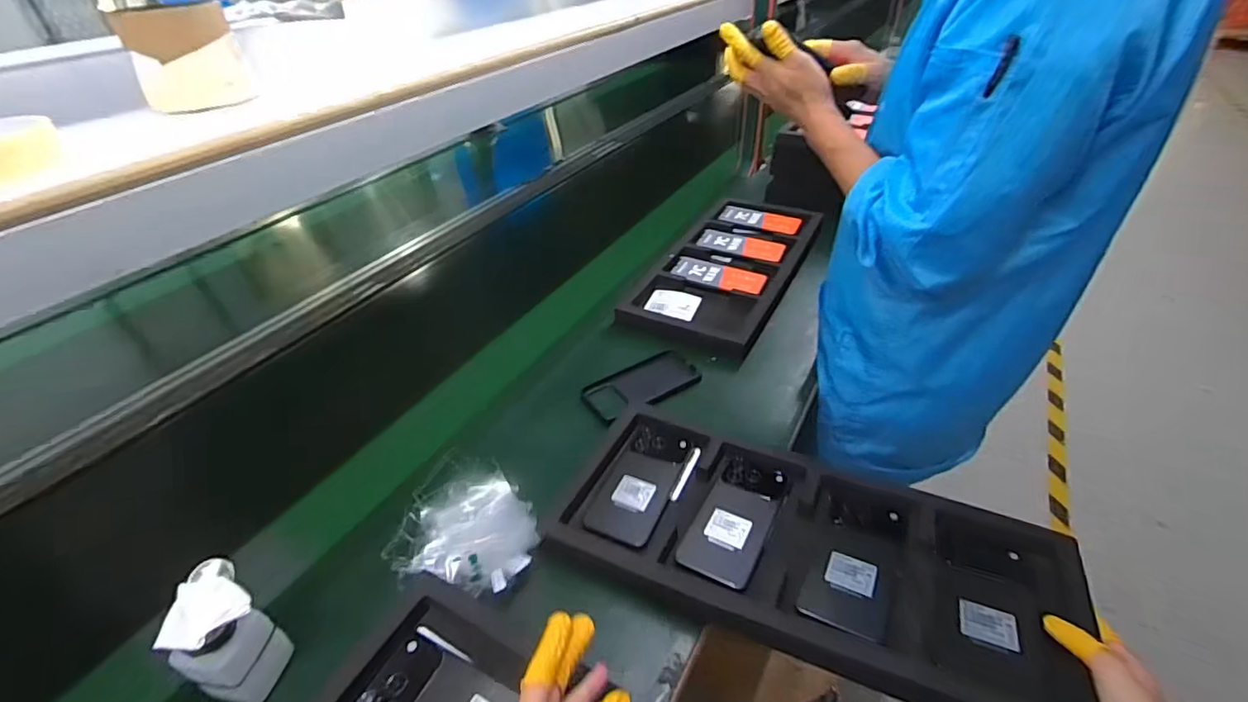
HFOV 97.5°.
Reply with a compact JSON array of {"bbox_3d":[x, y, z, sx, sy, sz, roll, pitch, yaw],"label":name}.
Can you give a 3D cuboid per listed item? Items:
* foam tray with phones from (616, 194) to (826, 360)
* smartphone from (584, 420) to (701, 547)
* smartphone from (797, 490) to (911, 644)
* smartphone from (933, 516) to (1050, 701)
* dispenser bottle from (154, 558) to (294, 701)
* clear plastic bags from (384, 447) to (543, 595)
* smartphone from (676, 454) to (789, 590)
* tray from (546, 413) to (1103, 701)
[{"bbox_3d":[0.200,-0.167,1.005,0.227,0.041,0.504,17,42,25],"label":"foam tray with phones"},{"bbox_3d":[0.022,0.146,0.629,0.073,0.014,0.161,13,41,21],"label":"smartphone"},{"bbox_3d":[0.226,0.201,0.529,0.075,0.007,0.155,13,34,28],"label":"smartphone"},{"bbox_3d":[0.323,0.219,0.479,0.084,0.012,0.175,9,29,29],"label":"smartphone"},{"bbox_3d":[-0.333,0.242,0.457,0.058,0.134,0.067,6,31,12],"label":"dispenser bottle"},{"bbox_3d":[-0.163,0.182,0.588,0.155,0.029,0.132,9,40,16],"label":"clear plastic bags"},{"bbox_3d":[0.120,0.172,0.581,0.073,0.009,0.158,17,42,25],"label":"smartphone"},{"bbox_3d":[0.172,0.189,0.548,0.463,0.041,0.227,12,40,25],"label":"tray"}]

